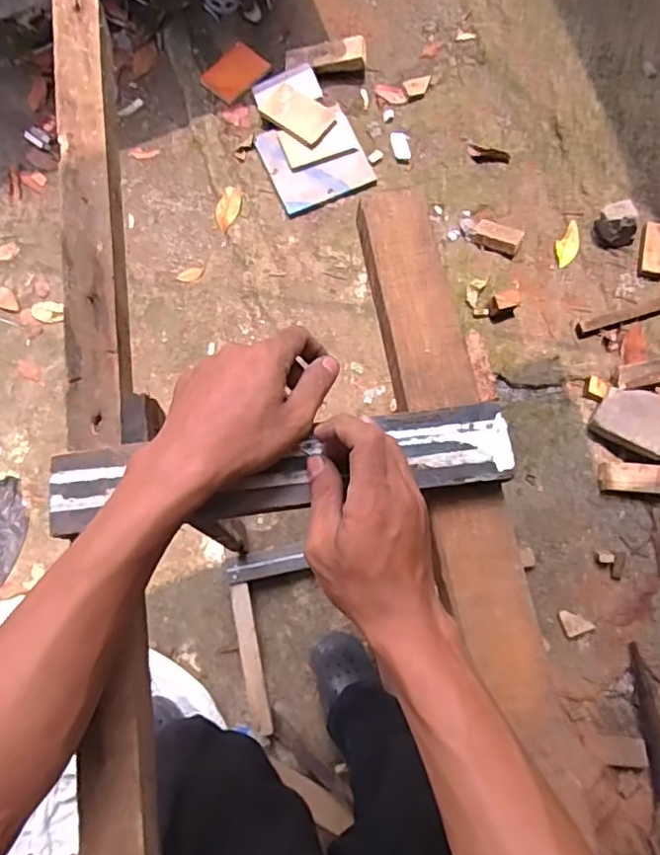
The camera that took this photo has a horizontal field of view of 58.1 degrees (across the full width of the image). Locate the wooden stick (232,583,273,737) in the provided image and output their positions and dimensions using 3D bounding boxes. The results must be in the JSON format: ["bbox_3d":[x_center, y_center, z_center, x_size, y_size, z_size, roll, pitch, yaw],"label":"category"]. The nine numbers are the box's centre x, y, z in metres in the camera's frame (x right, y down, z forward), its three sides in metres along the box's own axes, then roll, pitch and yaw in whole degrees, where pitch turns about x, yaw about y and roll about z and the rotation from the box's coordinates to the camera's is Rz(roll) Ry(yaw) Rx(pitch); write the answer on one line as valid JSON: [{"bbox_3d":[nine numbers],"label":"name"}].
[{"bbox_3d":[-0.164,0.478,1.233,0.041,0.020,0.294,-11,78,0],"label":"wooden stick"}]

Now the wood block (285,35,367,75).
[{"bbox_3d":[-0.010,-0.979,1.583,0.211,0.062,0.089,-10,78,0],"label":"wood block"}]

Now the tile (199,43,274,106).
[{"bbox_3d":[-0.252,-0.952,1.594,0.129,0.014,0.161,42,83,10],"label":"tile"}]

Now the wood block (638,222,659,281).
[{"bbox_3d":[0.783,-0.427,1.429,0.061,0.027,0.133,8,91,3],"label":"wood block"}]

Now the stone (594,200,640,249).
[{"bbox_3d":[0.684,-0.487,1.424,0.081,0.097,0.083,-1,78,2],"label":"stone"}]

